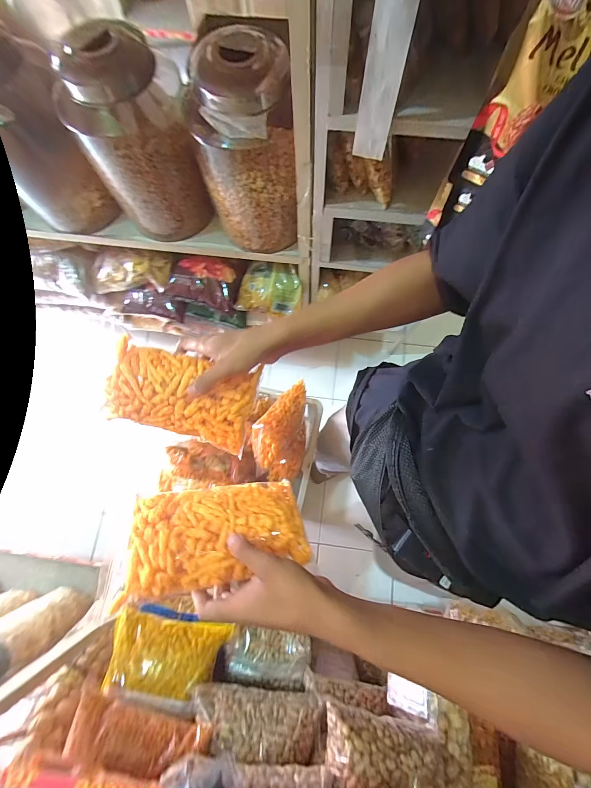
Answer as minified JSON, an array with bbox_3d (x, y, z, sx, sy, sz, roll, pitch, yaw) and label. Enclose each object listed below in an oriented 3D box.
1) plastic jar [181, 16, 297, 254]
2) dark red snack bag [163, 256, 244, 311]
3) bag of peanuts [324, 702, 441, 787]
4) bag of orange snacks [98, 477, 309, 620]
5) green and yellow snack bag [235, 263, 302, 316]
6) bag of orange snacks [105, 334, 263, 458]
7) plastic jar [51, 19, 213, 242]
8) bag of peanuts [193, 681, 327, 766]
[{"bbox_3d":[-0.105,-0.556,0.727,0.194,0.353,0.242,-3,76,0],"label":"plastic jar"},{"bbox_3d":[-0.275,-0.364,0.972,0.212,0.060,0.173,17,105,4],"label":"dark red snack bag"},{"bbox_3d":[0.141,0.606,0.517,0.199,0.115,0.050,20,122,-4],"label":"bag of peanuts"},{"bbox_3d":[-0.089,0.148,0.349,0.203,0.027,0.103,-3,47,-21],"label":"bag of orange snacks"},{"bbox_3d":[-0.078,-0.328,0.996,0.187,0.065,0.142,7,102,1],"label":"green and yellow snack bag"},{"bbox_3d":[-0.144,0.009,0.410,0.175,0.029,0.116,12,95,-15],"label":"bag of orange snacks"},{"bbox_3d":[-0.359,-0.569,0.743,0.221,0.358,0.196,-25,77,-5],"label":"plastic jar"},{"bbox_3d":[-0.067,0.615,0.599,0.254,0.103,0.063,12,77,4],"label":"bag of peanuts"}]

